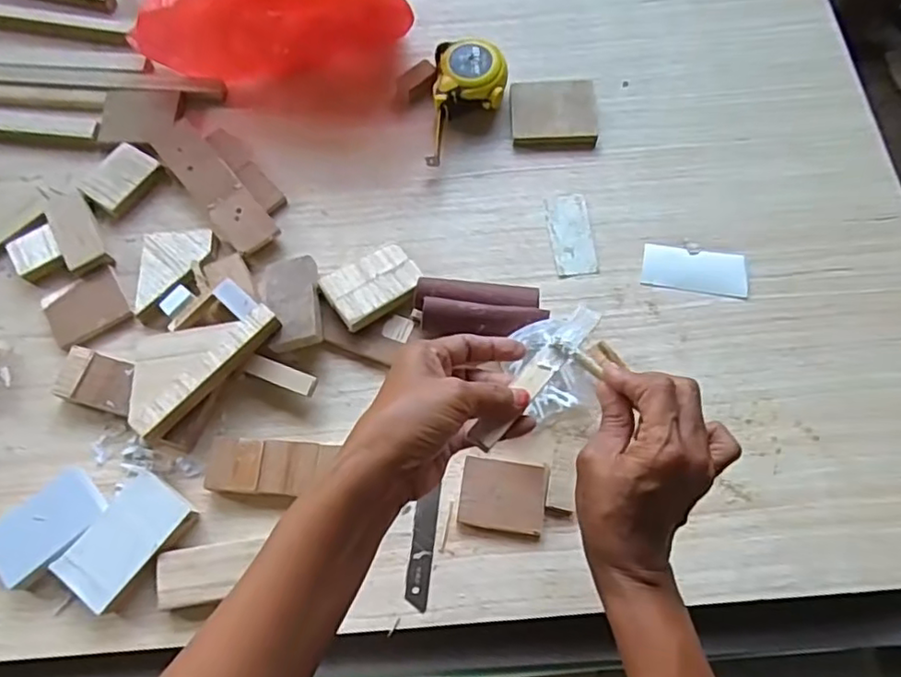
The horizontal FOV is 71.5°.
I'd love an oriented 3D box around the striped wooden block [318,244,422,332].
[{"bbox_3d":[-0.067,-0.046,0.541,0.079,0.020,0.054,-33,72,-12],"label":"striped wooden block"}]

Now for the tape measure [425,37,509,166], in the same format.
[{"bbox_3d":[0.015,-0.224,0.597,0.071,0.039,0.124,5,69,2],"label":"tape measure"}]

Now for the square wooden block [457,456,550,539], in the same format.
[{"bbox_3d":[0.041,0.120,0.481,0.066,0.012,0.055,8,69,3],"label":"square wooden block"}]

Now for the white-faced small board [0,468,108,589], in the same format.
[{"bbox_3d":[-0.306,0.143,0.475,0.084,0.019,0.052,-43,74,-15],"label":"white-faced small board"}]

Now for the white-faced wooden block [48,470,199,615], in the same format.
[{"bbox_3d":[-0.243,0.150,0.466,0.054,0.027,0.092,34,73,12],"label":"white-faced wooden block"}]

